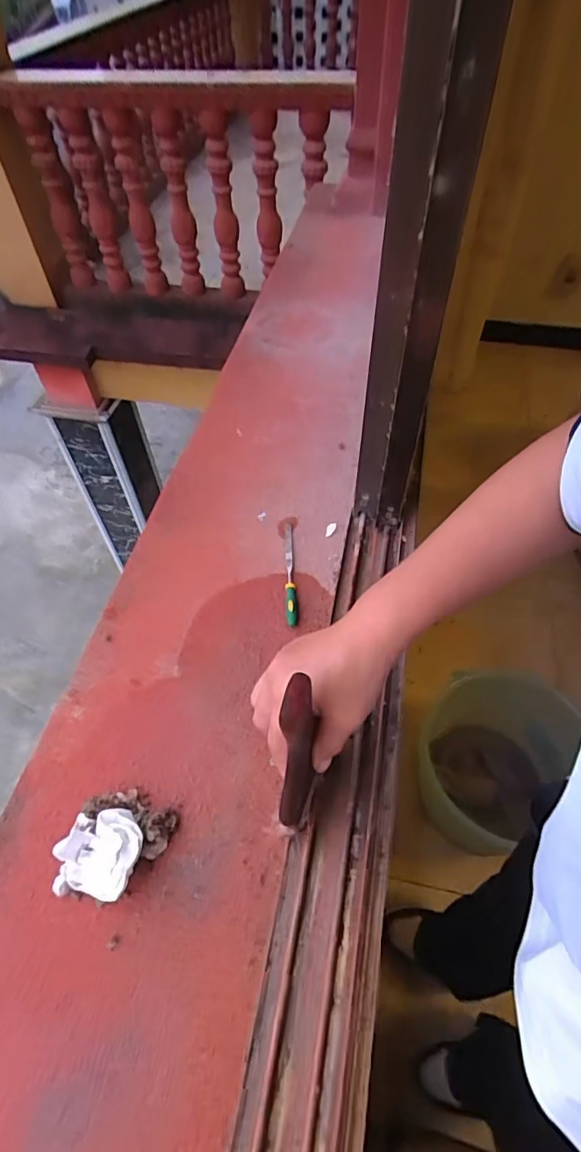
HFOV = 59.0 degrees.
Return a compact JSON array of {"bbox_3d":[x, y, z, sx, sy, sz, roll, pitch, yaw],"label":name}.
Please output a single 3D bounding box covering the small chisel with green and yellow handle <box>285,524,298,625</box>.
[{"bbox_3d":[-0.001,-0.007,0.594,0.012,0.012,0.147,-4,53,2],"label":"small chisel with green and yellow handle"}]

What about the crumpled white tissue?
[{"bbox_3d":[-0.152,0.221,0.412,0.065,0.049,0.061,4,54,8],"label":"crumpled white tissue"}]

